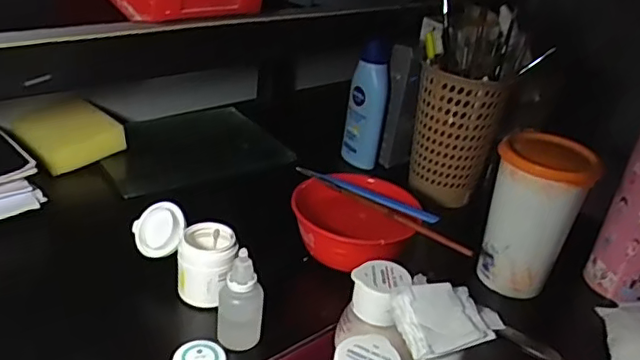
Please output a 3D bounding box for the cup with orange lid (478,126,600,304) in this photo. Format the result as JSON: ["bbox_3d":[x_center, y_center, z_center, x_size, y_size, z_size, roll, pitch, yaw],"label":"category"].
[{"bbox_3d":[0.174,0.032,0.495,0.073,0.127,0.067,19,31,20],"label":"cup with orange lid"}]

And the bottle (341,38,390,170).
[{"bbox_3d":[0.053,-0.084,0.665,0.043,0.136,0.029,12,29,6],"label":"bottle"}]

